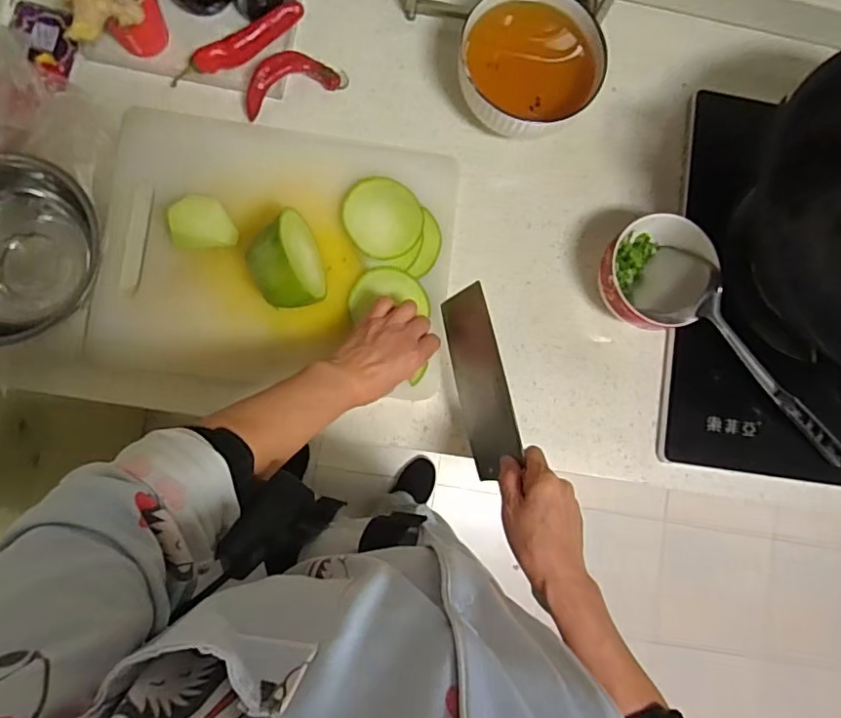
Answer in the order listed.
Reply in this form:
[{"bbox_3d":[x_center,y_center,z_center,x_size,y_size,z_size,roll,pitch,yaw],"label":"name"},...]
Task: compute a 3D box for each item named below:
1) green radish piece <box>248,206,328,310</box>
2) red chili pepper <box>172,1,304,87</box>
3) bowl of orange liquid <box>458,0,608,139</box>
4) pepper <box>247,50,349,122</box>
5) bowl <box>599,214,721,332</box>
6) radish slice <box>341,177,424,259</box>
[{"bbox_3d":[-0.133,-0.095,0.545,0.066,0.067,0.091,-14,87,-7],"label":"green radish piece"},{"bbox_3d":[-0.200,-0.343,0.605,0.156,0.035,0.034,-25,88,-7],"label":"red chili pepper"},{"bbox_3d":[0.117,-0.316,0.609,0.156,0.092,0.153,9,84,-5],"label":"bowl of orange liquid"},{"bbox_3d":[-0.142,-0.310,0.608,0.118,0.039,0.041,-23,88,-7],"label":"pepper"},{"bbox_3d":[0.249,-0.094,0.607,0.115,0.071,0.130,33,83,-2],"label":"bowl"},{"bbox_3d":[-0.040,-0.153,0.592,0.084,0.005,0.089,2,81,-10],"label":"radish slice"}]

